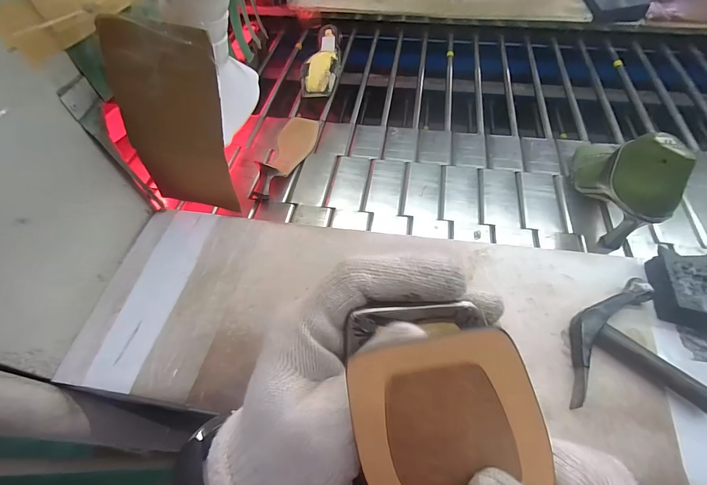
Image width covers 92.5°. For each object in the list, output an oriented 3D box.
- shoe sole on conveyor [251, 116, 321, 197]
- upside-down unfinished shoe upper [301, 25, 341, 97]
[{"bbox_3d":[-0.118,-0.172,0.609,0.073,0.052,0.221,7,57,7],"label":"shoe sole on conveyor"},{"bbox_3d":[-0.070,-0.411,0.766,0.083,0.060,0.203,-1,56,2],"label":"upside-down unfinished shoe upper"}]

